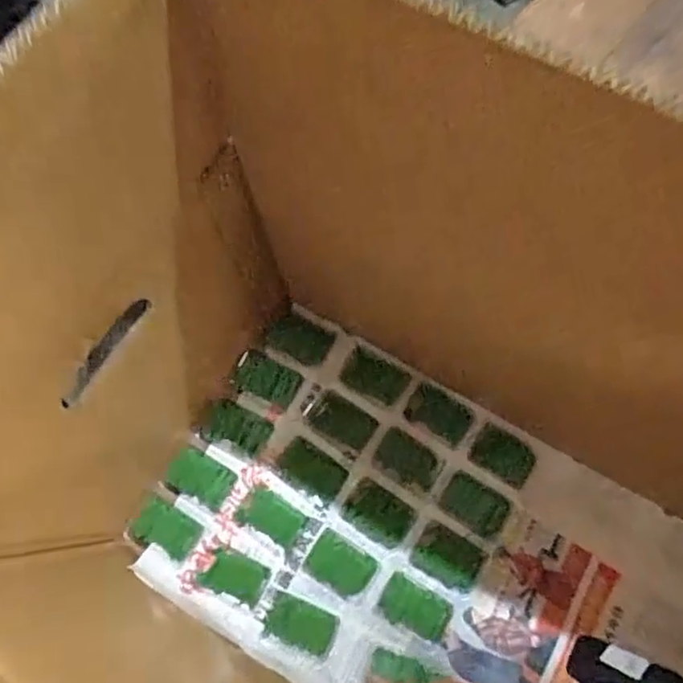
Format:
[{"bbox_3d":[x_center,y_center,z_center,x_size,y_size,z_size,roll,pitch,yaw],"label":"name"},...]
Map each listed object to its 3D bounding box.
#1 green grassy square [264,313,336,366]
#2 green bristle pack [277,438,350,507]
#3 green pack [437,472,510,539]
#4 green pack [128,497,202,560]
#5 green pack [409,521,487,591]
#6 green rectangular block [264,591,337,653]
[{"bbox_3d":[-0.042,-0.003,0.614,0.063,0.014,0.041,21,76,8],"label":"green grassy square"},{"bbox_3d":[-0.029,0.126,0.591,0.065,0.004,0.039,35,78,11],"label":"green bristle pack"},{"bbox_3d":[0.129,0.159,0.591,0.061,0.005,0.044,29,77,10],"label":"green pack"},{"bbox_3d":[-0.169,0.179,0.580,0.059,0.014,0.043,28,77,9],"label":"green pack"},{"bbox_3d":[0.102,0.205,0.576,0.062,0.004,0.044,28,77,9],"label":"green pack"},{"bbox_3d":[-0.038,0.262,0.563,0.062,0.006,0.038,20,76,7],"label":"green rectangular block"}]

